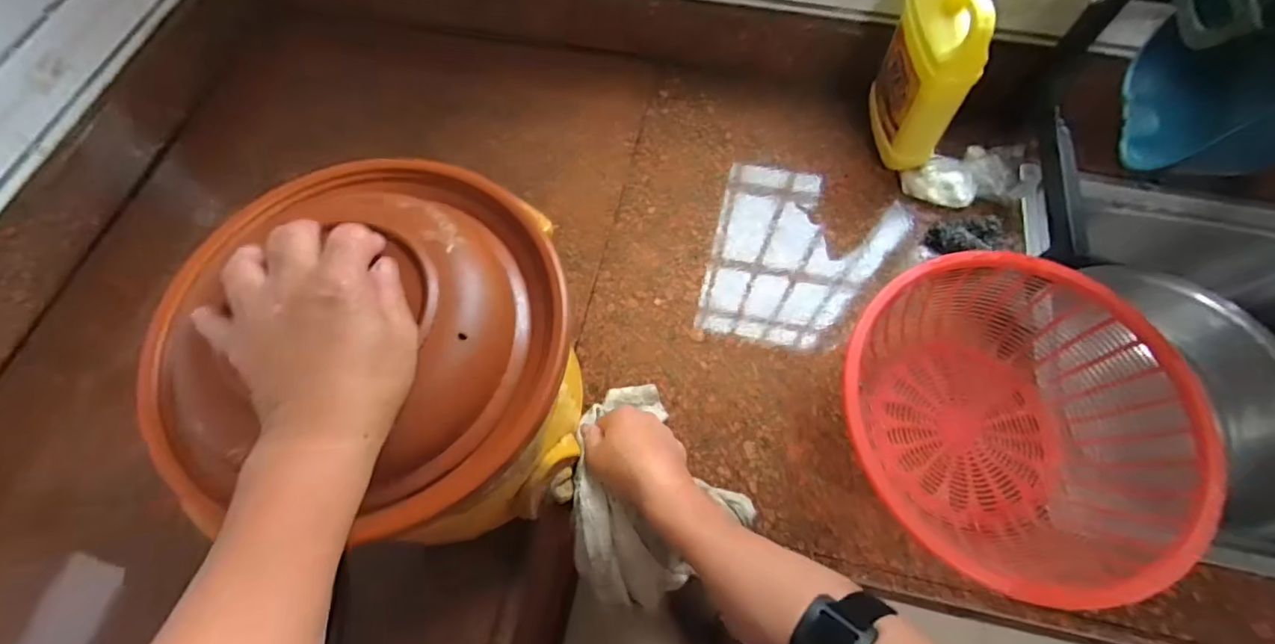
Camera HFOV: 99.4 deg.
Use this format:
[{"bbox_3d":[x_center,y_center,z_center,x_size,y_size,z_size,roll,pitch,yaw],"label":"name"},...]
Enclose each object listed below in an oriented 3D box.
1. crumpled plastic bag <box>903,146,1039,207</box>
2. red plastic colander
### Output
[{"bbox_3d":[0.385,-0.167,0.618,0.150,0.037,0.066,1,67,1],"label":"crumpled plastic bag"},{"bbox_3d":[0.319,0.081,0.480,0.254,0.103,0.268,-37,71,-14],"label":"red plastic colander"}]

